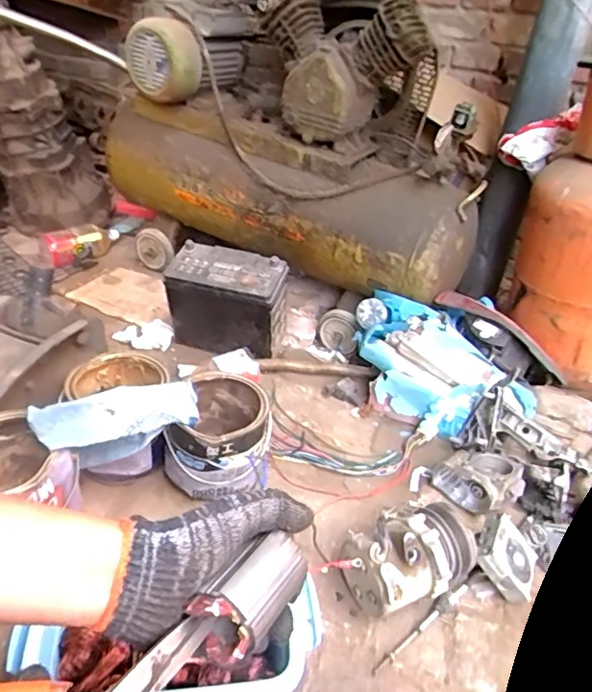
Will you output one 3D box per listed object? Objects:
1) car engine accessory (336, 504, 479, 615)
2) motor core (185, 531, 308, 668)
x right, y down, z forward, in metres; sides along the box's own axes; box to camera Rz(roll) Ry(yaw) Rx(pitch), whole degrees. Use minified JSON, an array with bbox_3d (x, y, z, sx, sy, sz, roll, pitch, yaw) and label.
[{"bbox_3d":[0.154,0.287,0.722,0.160,0.115,0.113,-12,37,-26],"label":"car engine accessory"},{"bbox_3d":[-0.027,0.154,0.334,0.039,0.037,0.072,24,37,25],"label":"motor core"}]

